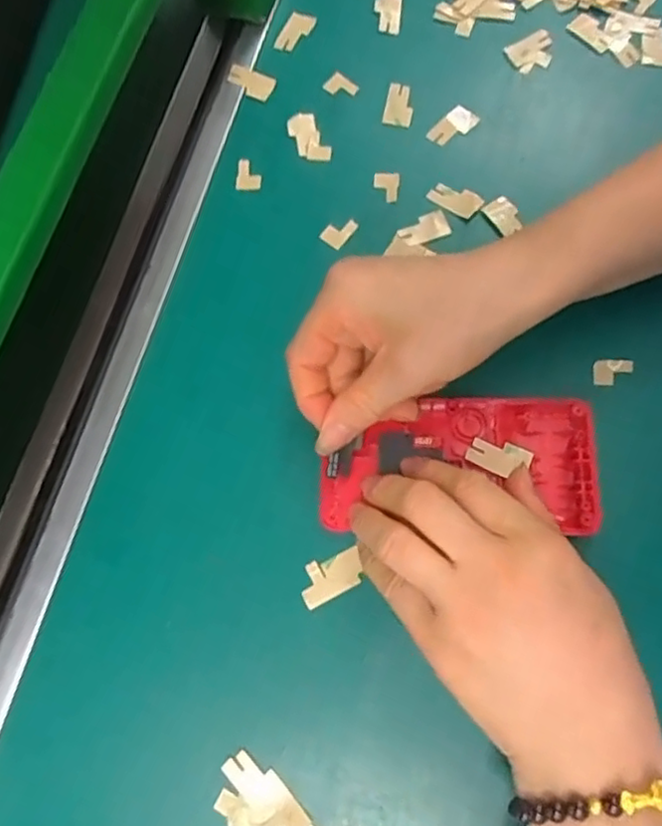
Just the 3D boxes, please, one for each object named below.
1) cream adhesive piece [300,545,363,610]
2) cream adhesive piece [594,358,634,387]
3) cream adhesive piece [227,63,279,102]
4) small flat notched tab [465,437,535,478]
[{"bbox_3d":[0.000,0.074,0.295,0.029,0.004,0.018,-28,72,-4],"label":"cream adhesive piece"},{"bbox_3d":[0.135,-0.019,0.313,0.017,0.006,0.013,2,73,6],"label":"cream adhesive piece"},{"bbox_3d":[-0.047,-0.192,0.377,0.028,0.004,0.017,20,75,11],"label":"cream adhesive piece"},{"bbox_3d":[0.077,0.020,0.298,0.028,0.004,0.015,21,75,10],"label":"small flat notched tab"}]

